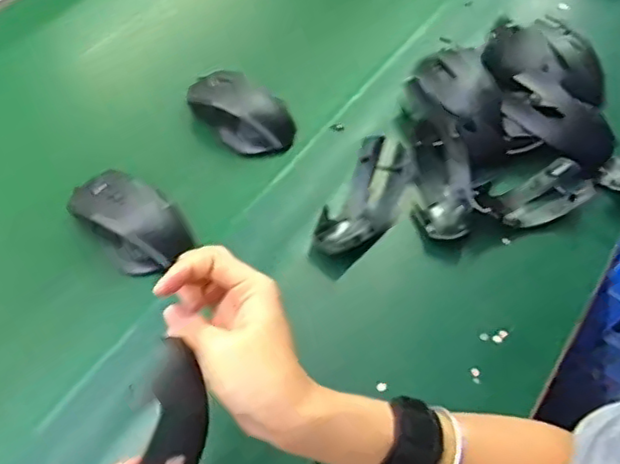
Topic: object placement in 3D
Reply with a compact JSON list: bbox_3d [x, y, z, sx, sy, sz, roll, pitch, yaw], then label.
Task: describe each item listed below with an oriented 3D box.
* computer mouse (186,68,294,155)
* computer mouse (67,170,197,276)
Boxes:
[{"bbox_3d":[-0.071,-0.121,0.646,0.114,0.037,0.062,31,60,15],"label":"computer mouse"},{"bbox_3d":[-0.161,-0.014,0.565,0.115,0.036,0.069,38,62,19],"label":"computer mouse"}]

